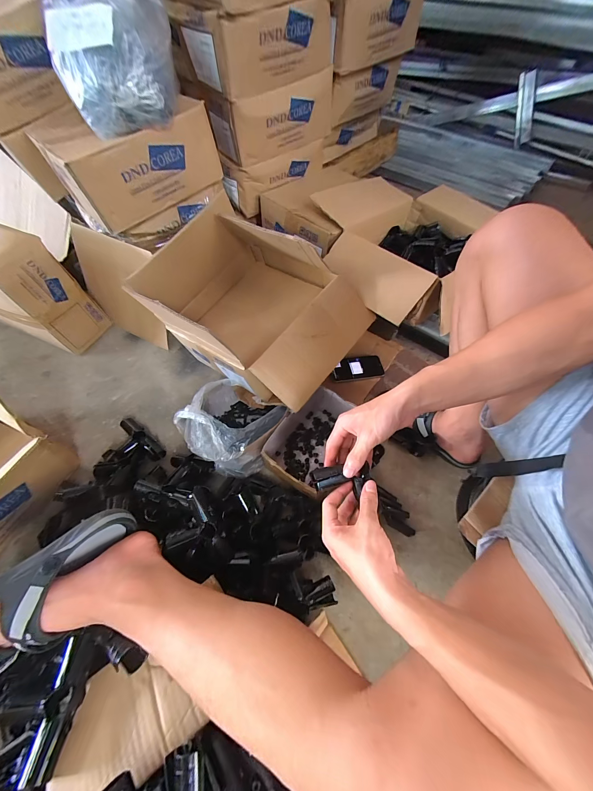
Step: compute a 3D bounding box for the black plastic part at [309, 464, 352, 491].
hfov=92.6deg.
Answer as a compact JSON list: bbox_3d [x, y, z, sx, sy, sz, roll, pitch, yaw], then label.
[{"bbox_3d":[0.046,0.115,0.403,0.050,0.012,0.029,-13,60,-7],"label":"black plastic part"}]

